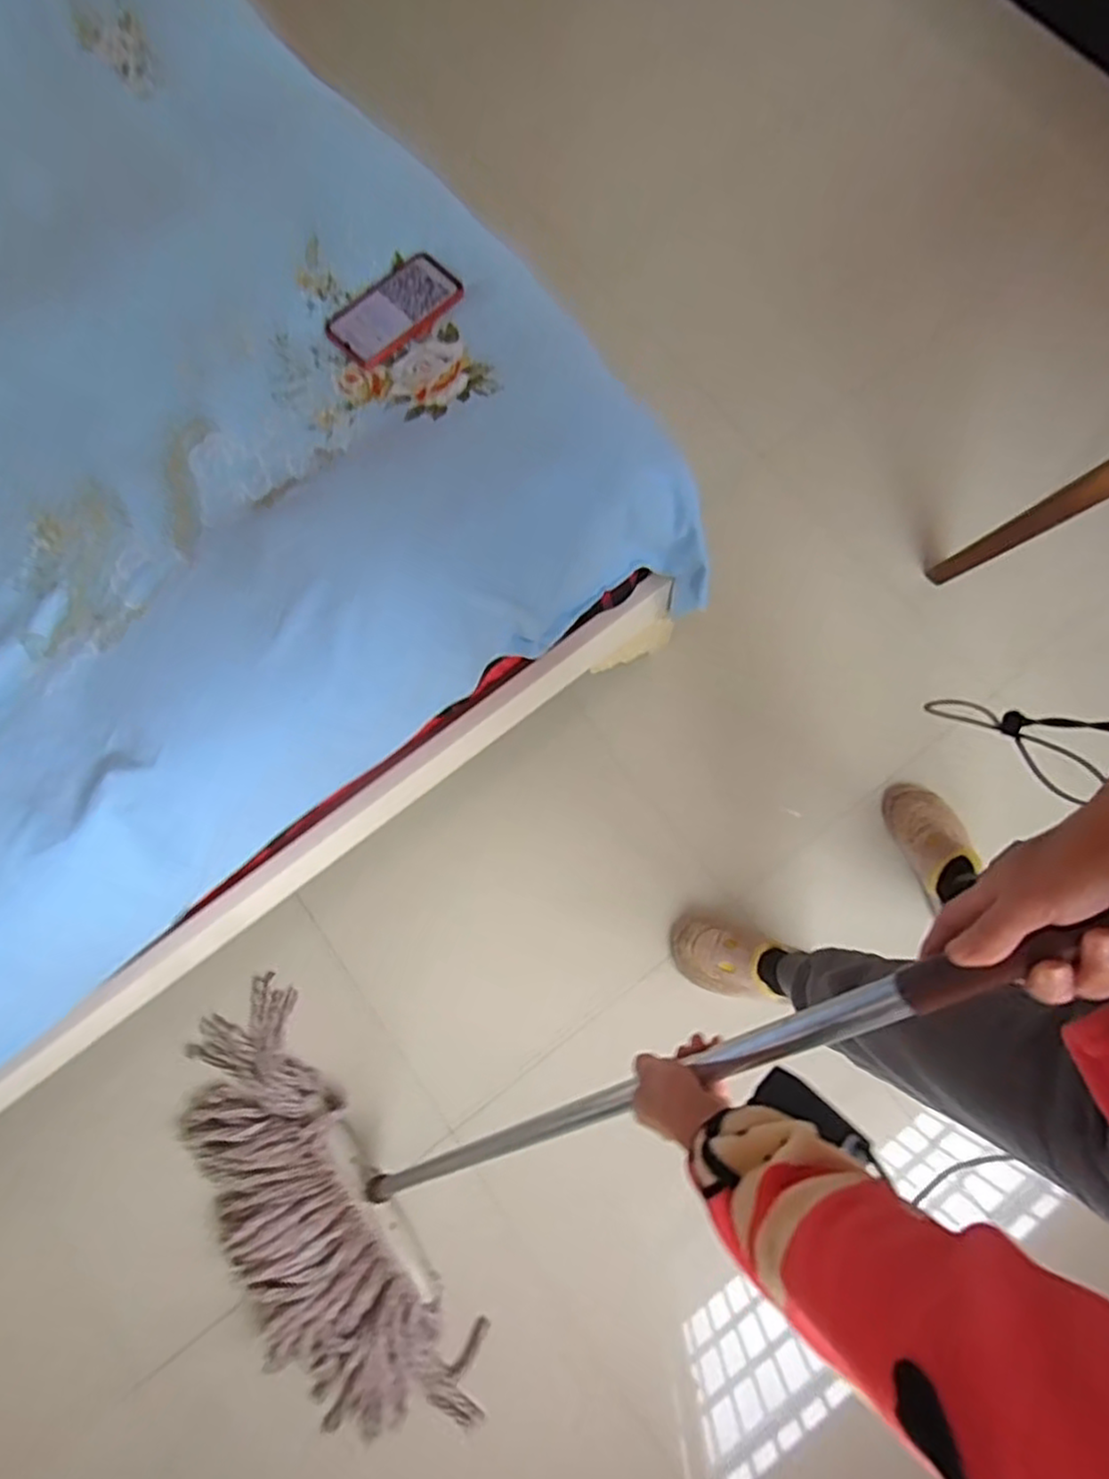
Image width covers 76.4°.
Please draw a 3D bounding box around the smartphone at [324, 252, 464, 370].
[{"bbox_3d":[-0.192,-0.517,0.846,0.167,0.016,0.090,-44,80,-8],"label":"smartphone"}]

